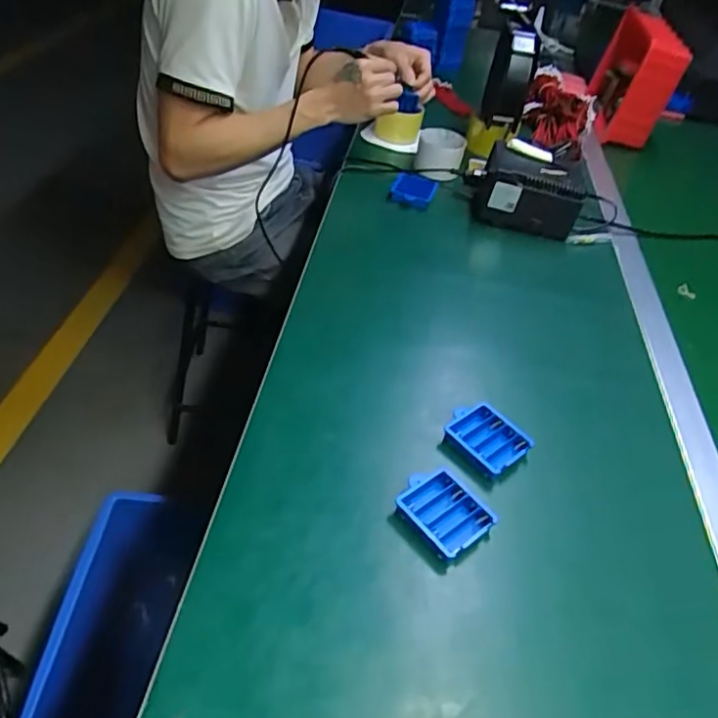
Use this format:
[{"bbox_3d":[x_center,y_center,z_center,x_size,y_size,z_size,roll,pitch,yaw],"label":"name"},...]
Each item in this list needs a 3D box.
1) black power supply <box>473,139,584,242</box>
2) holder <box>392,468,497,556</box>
[{"bbox_3d":[0.256,-0.251,0.922,0.151,0.099,0.094,14,42,3],"label":"black power supply"},{"bbox_3d":[0.075,0.138,0.538,0.066,0.026,0.072,-24,52,-30],"label":"holder"}]

